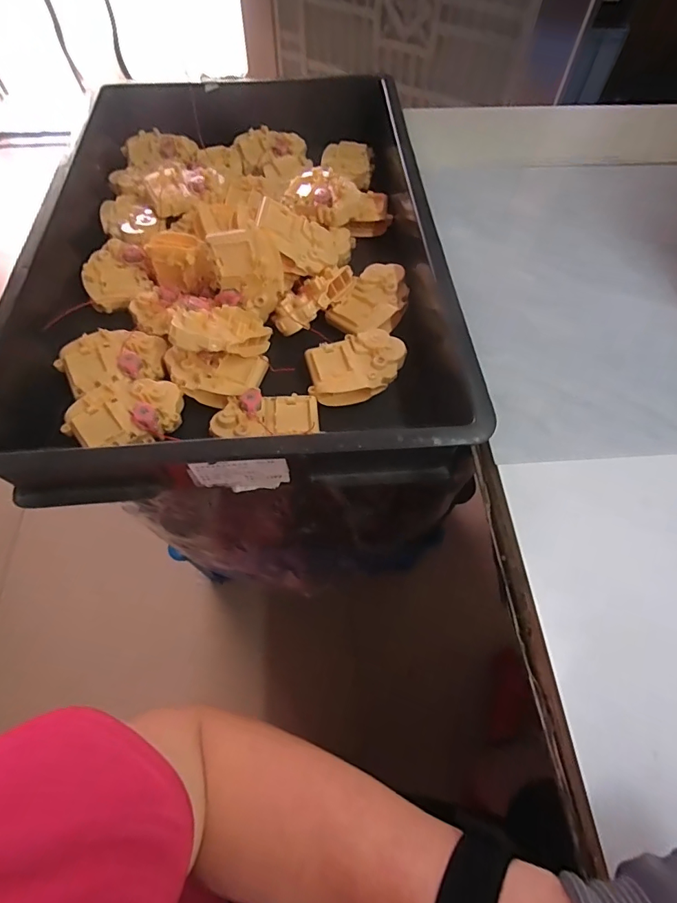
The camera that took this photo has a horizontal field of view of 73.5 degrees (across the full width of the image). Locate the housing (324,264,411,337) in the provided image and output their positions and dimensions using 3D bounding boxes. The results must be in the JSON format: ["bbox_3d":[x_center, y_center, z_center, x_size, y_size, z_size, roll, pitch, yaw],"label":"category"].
[{"bbox_3d":[0.040,-0.167,0.504,0.065,0.027,0.097,35,65,17],"label":"housing"}]

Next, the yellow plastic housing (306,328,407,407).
[{"bbox_3d":[0.019,-0.087,0.463,0.096,0.030,0.067,-8,61,-6],"label":"yellow plastic housing"}]

